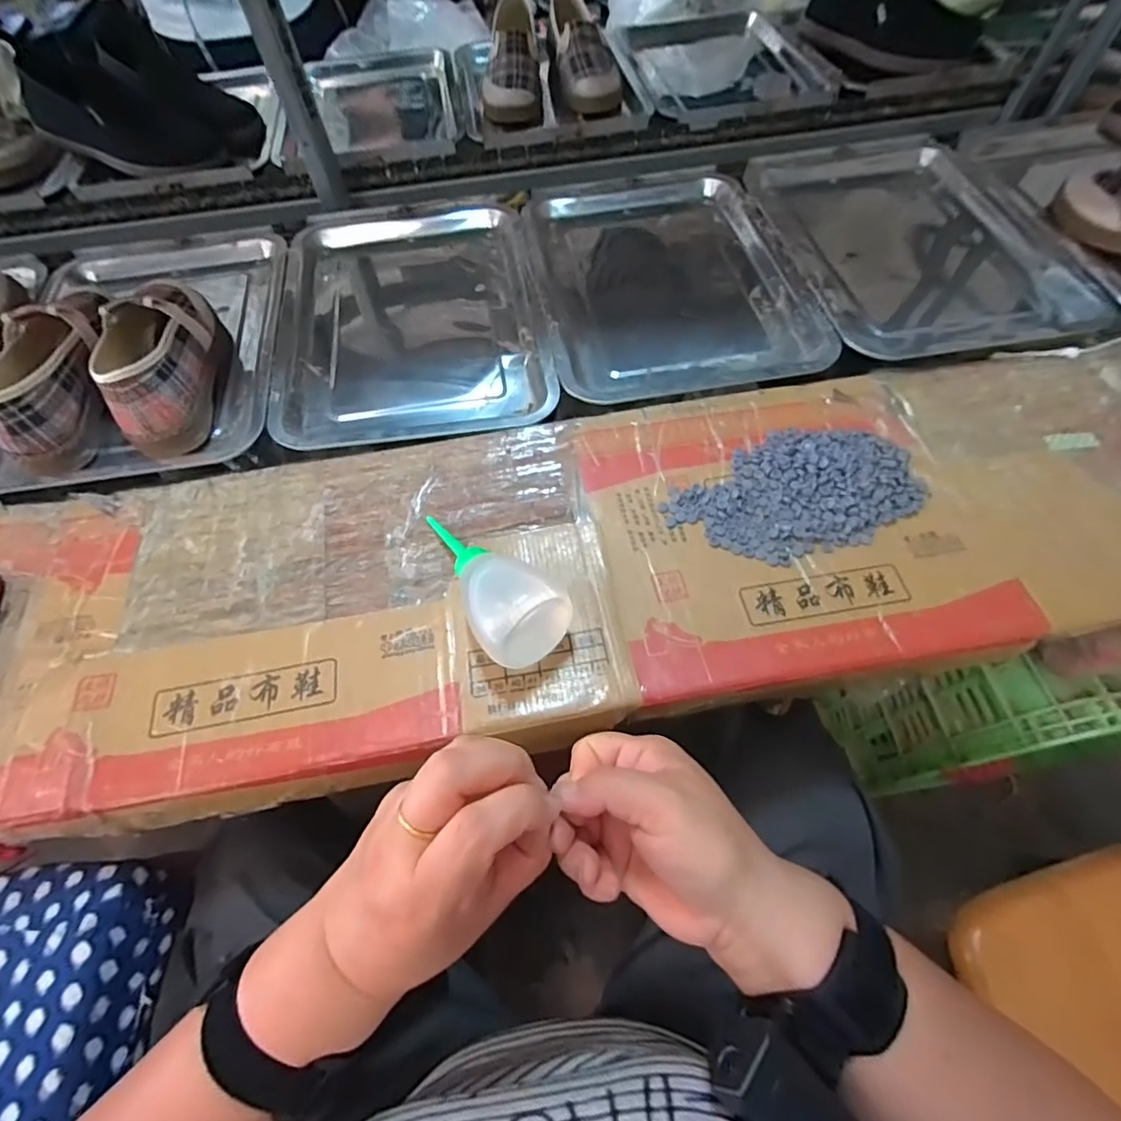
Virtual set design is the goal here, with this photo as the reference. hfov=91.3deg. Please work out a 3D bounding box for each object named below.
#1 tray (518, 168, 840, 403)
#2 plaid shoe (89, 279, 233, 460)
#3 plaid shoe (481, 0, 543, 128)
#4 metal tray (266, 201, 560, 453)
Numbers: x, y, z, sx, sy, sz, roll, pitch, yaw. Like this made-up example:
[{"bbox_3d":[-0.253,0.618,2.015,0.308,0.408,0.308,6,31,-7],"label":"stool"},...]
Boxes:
[{"bbox_3d":[0.107,-0.305,0.589,0.260,0.026,0.359,-8,60,-3],"label":"tray"},{"bbox_3d":[-0.370,-0.194,0.512,0.088,0.069,0.200,-21,61,-11],"label":"plaid shoe"},{"bbox_3d":[-0.067,-0.753,0.823,0.081,0.062,0.225,1,75,2],"label":"plaid shoe"},{"bbox_3d":[-0.158,-0.266,0.571,0.258,0.028,0.364,-10,60,-4],"label":"metal tray"}]

